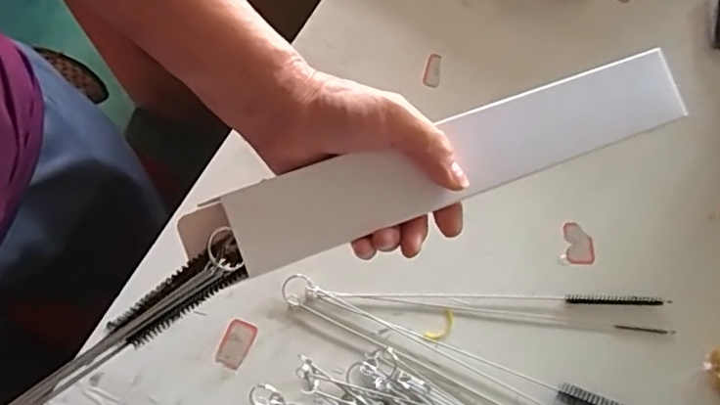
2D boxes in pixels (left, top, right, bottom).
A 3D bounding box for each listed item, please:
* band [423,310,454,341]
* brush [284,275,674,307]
[{"bbox_3d":[0.067,0.103,0.472,0.015,0.004,0.031,42,75,13],"label":"band"},{"bbox_3d":[0.094,0.074,0.480,0.312,0.006,0.023,0,70,-1],"label":"brush"}]

